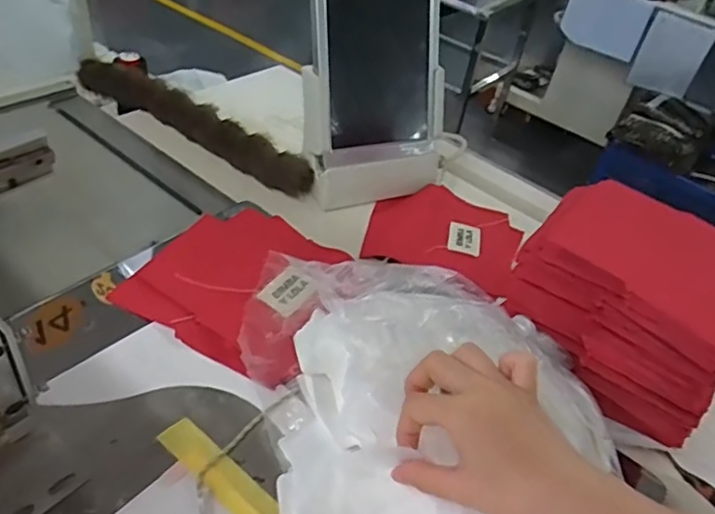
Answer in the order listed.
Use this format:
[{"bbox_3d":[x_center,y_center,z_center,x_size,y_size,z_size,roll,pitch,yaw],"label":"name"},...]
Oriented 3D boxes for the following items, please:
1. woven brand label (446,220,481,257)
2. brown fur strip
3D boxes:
[{"bbox_3d":[0.119,-0.021,0.656,0.036,0.004,0.053,11,45,7],"label":"woven brand label"},{"bbox_3d":[-0.220,-0.176,0.735,0.401,0.044,0.038,32,45,22],"label":"brown fur strip"}]

